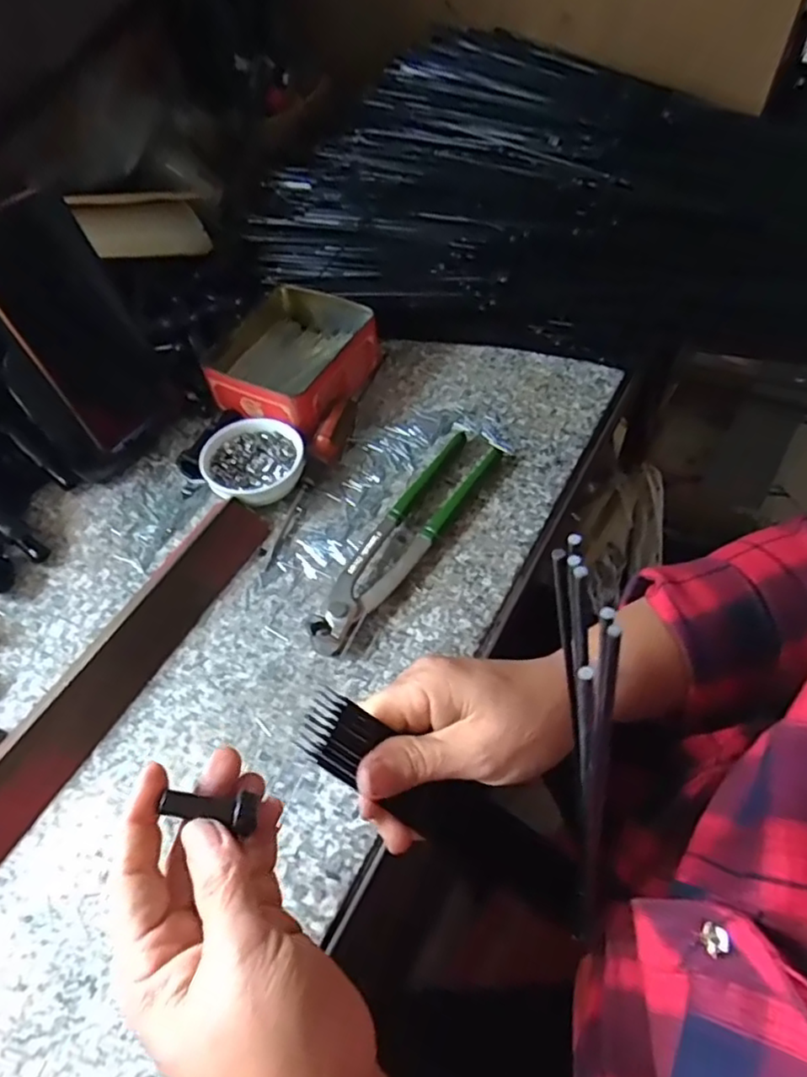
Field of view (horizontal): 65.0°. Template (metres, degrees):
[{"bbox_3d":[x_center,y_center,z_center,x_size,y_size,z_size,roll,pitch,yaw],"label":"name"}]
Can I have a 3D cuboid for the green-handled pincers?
[{"bbox_3d":[0.001,-0.006,0.432,0.042,0.017,0.198,27,60,21],"label":"green-handled pincers"}]

